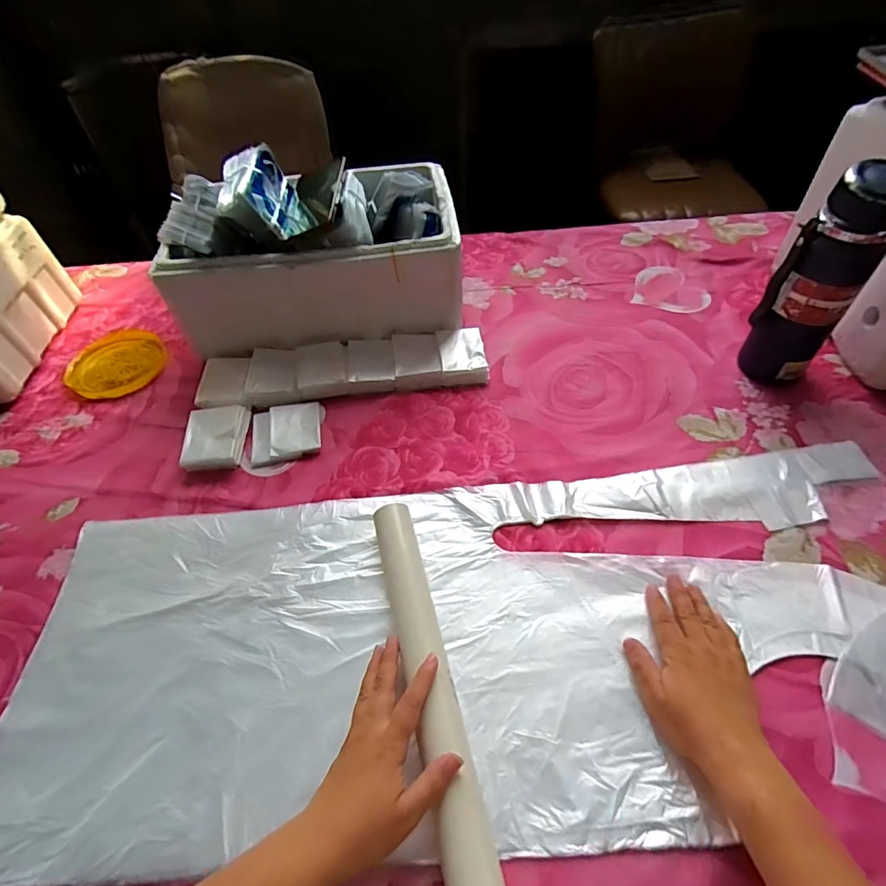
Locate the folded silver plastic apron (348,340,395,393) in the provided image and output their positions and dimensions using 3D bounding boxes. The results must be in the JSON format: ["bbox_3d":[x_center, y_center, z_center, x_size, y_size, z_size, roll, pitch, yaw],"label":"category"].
[{"bbox_3d":[-0.099,-0.109,0.658,0.061,0.020,0.081,-6,51,-1],"label":"folded silver plastic apron"}]

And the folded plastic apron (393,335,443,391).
[{"bbox_3d":[-0.036,-0.115,0.667,0.065,0.022,0.086,-3,51,2],"label":"folded plastic apron"}]

